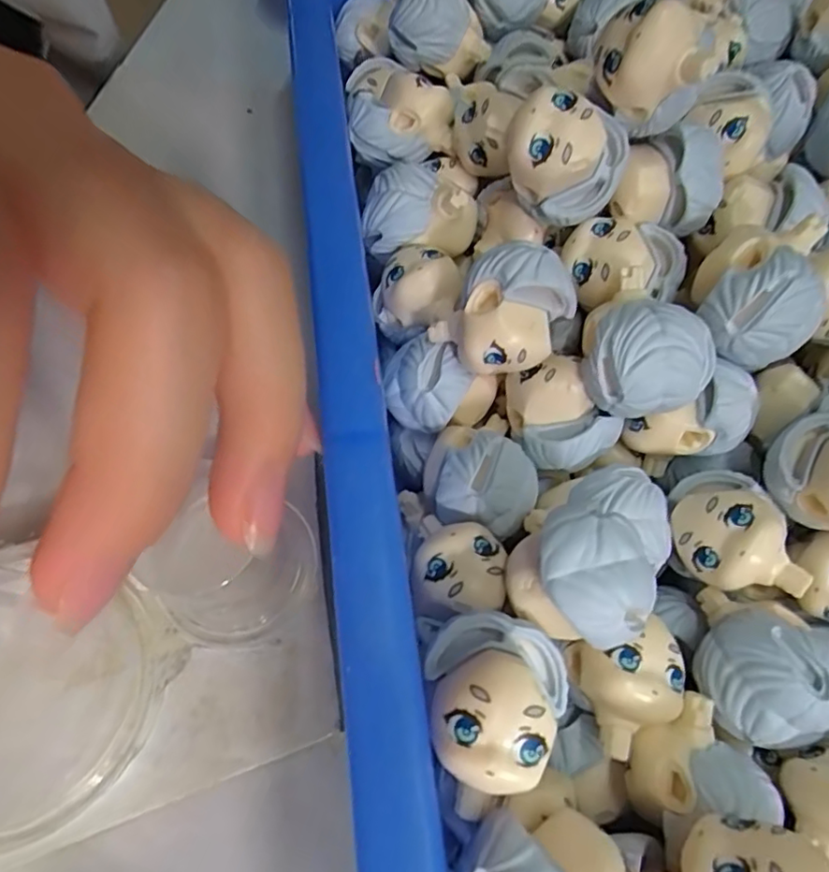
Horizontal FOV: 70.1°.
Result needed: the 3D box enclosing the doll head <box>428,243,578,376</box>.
[{"bbox_3d":[0.019,-0.025,0.120,0.023,0.021,0.019,-32,69,-16],"label":"doll head"}]

